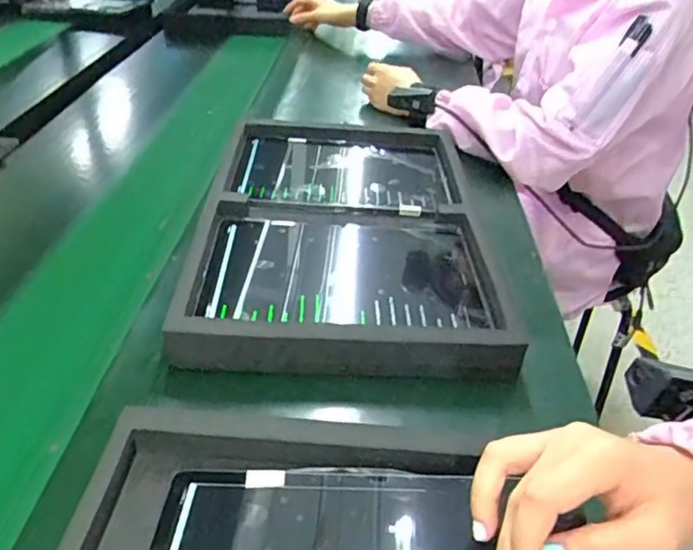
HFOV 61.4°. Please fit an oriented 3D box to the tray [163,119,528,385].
[{"bbox_3d":[-0.009,-0.065,0.629,0.292,0.028,0.449,0,37,-4],"label":"tray"}]

